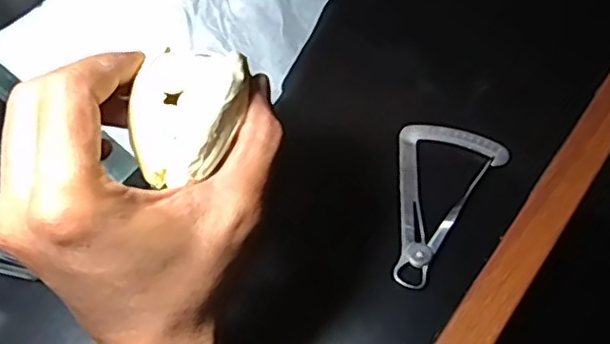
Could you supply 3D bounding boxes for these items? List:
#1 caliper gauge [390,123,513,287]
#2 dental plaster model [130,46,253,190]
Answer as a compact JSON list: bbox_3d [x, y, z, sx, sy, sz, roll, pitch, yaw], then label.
[{"bbox_3d":[0.066,0.011,0.363,0.059,0.009,0.100,32,68,19],"label":"caliper gauge"},{"bbox_3d":[-0.046,-0.023,0.258,0.043,0.020,0.054,7,82,6],"label":"dental plaster model"}]

